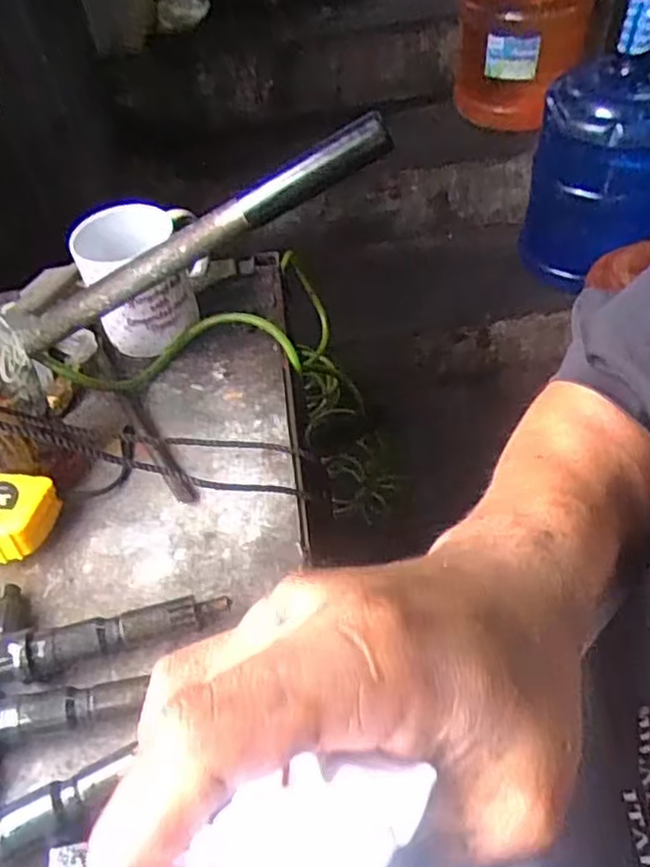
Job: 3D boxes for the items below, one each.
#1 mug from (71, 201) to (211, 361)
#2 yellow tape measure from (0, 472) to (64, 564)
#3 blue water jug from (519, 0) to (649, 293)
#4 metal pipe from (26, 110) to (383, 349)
[{"bbox_3d":[-0.147,-0.128,0.583,0.100,0.095,0.083,-14,49,-7],"label":"mug"},{"bbox_3d":[-0.216,0.058,0.470,0.063,0.039,0.063,4,49,8],"label":"yellow tape measure"},{"bbox_3d":[0.521,-0.500,1.282,0.243,0.460,0.242,18,53,20],"label":"blue water jug"},{"bbox_3d":[-0.086,-0.120,0.446,0.276,0.024,0.019,-25,46,17],"label":"metal pipe"}]

